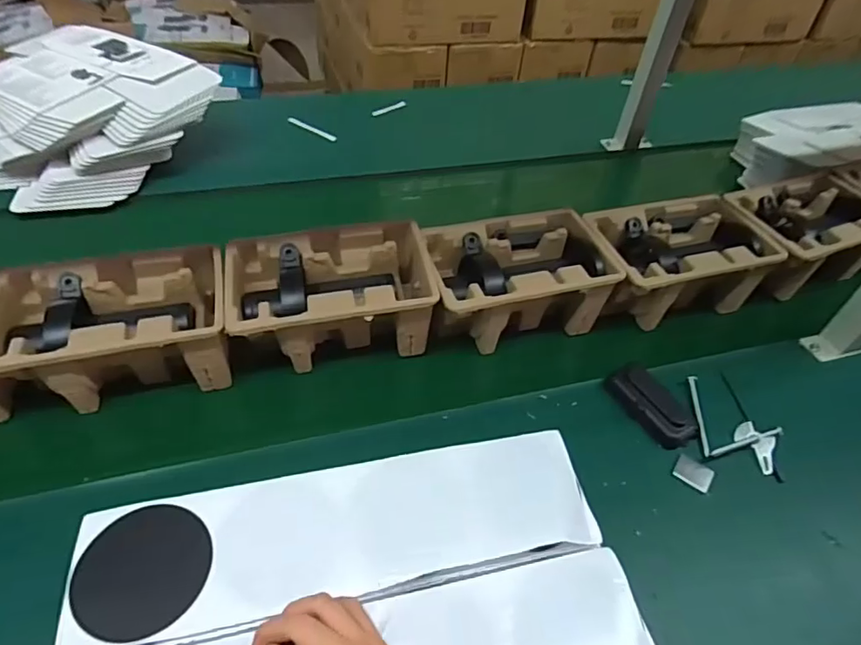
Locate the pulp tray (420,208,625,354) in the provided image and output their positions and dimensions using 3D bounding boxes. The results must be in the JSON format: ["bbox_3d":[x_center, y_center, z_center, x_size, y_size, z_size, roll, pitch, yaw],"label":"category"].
[{"bbox_3d":[0.099,-0.052,0.679,0.230,0.097,0.150,-12,49,-17],"label":"pulp tray"}]

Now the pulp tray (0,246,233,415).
[{"bbox_3d":[-0.336,0.008,0.584,0.228,0.094,0.138,-9,48,-14],"label":"pulp tray"}]

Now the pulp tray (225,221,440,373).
[{"bbox_3d":[-0.116,-0.027,0.637,0.227,0.102,0.151,-5,47,-11],"label":"pulp tray"}]

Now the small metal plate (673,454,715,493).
[{"bbox_3d":[0.279,0.160,0.566,0.037,0.004,0.030,27,50,21],"label":"small metal plate"}]

